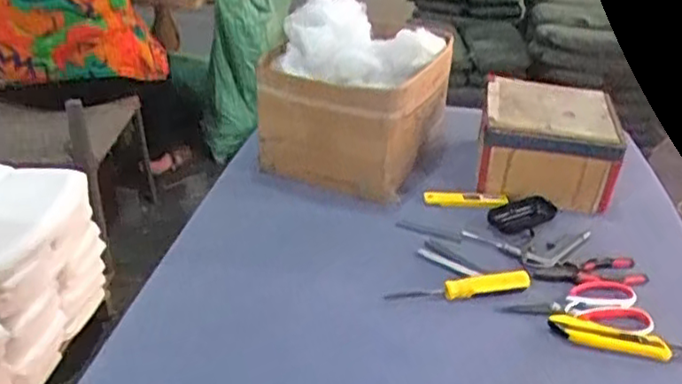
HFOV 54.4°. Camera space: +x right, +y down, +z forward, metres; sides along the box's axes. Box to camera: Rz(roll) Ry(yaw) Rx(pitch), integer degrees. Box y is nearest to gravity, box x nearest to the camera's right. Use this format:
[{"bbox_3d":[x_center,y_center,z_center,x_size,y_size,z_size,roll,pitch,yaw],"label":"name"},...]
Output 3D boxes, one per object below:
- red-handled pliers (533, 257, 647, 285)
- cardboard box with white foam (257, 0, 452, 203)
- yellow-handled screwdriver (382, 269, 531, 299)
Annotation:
[{"bbox_3d":[0.336,0.109,0.910,0.152,0.011,0.053,0,31,-4],"label":"red-handled pliers"},{"bbox_3d":[0.018,-0.154,1.054,0.245,0.235,0.237,13,32,18],"label":"cardboard box with white foam"},{"bbox_3d":[0.157,0.124,0.862,0.189,0.022,0.036,-5,31,-13],"label":"yellow-handled screwdriver"}]

